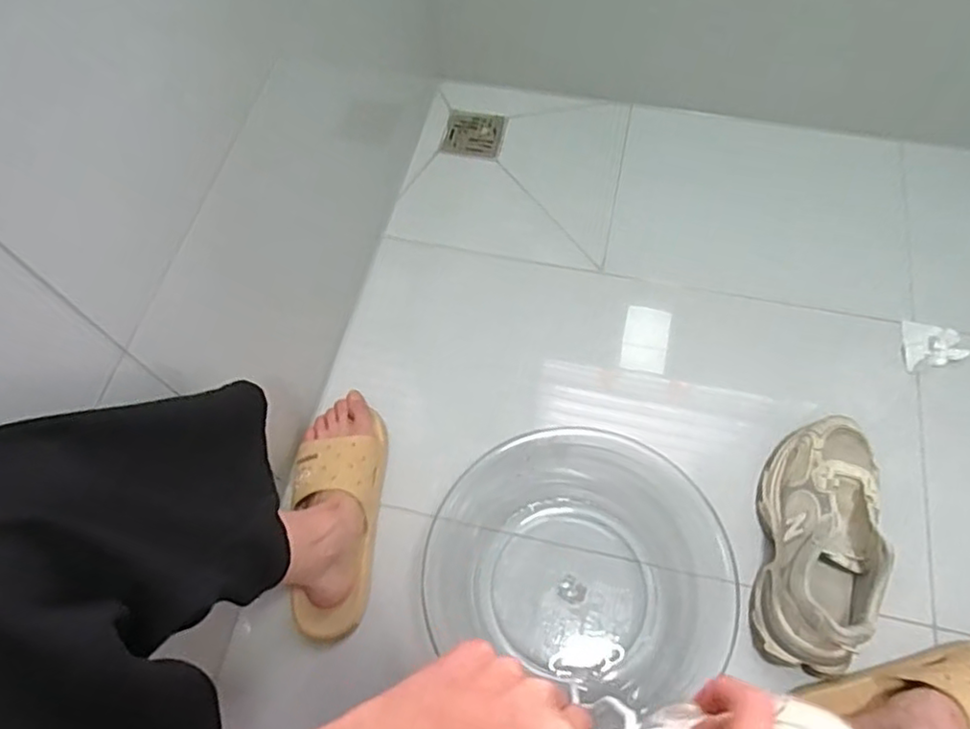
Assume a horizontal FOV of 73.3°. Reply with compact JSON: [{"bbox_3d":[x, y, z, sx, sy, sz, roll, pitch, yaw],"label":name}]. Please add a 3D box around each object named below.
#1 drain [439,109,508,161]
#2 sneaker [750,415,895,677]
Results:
[{"bbox_3d":[-0.019,-0.391,1.108,0.100,0.011,0.095,10,62,6],"label":"drain"},{"bbox_3d":[0.373,0.184,0.729,0.104,0.096,0.283,17,66,9],"label":"sneaker"}]

